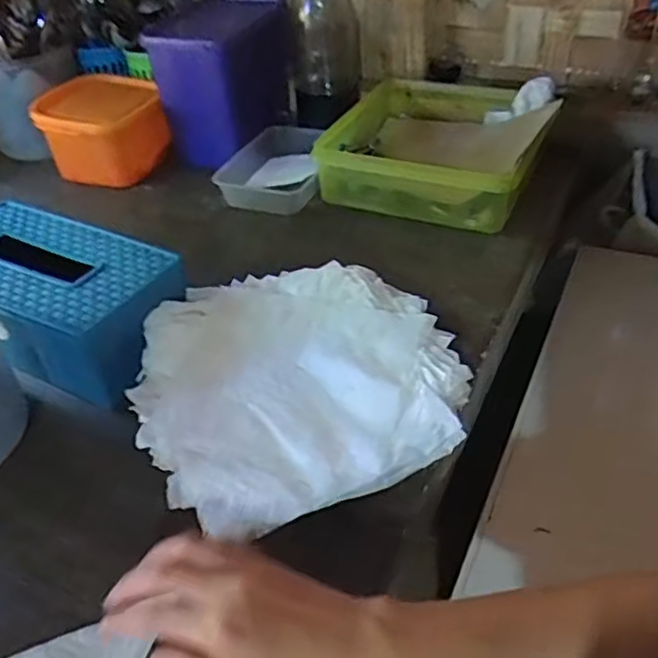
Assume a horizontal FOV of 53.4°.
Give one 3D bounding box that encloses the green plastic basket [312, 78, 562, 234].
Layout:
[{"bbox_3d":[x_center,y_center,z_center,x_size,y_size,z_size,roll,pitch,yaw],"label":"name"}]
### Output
[{"bbox_3d":[0.128,-0.221,0.802,0.250,0.080,0.245,16,43,21],"label":"green plastic basket"}]

